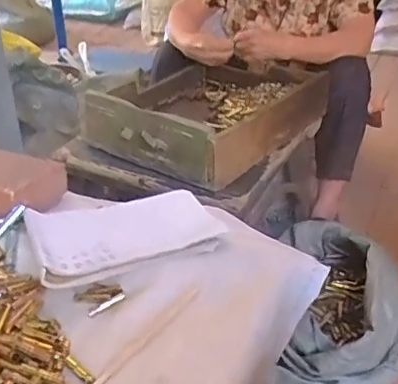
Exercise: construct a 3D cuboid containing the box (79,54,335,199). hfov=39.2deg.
[{"bbox_3d":[0.023,-0.193,1.221,0.374,0.118,0.471,20,37,28],"label":"box"}]

